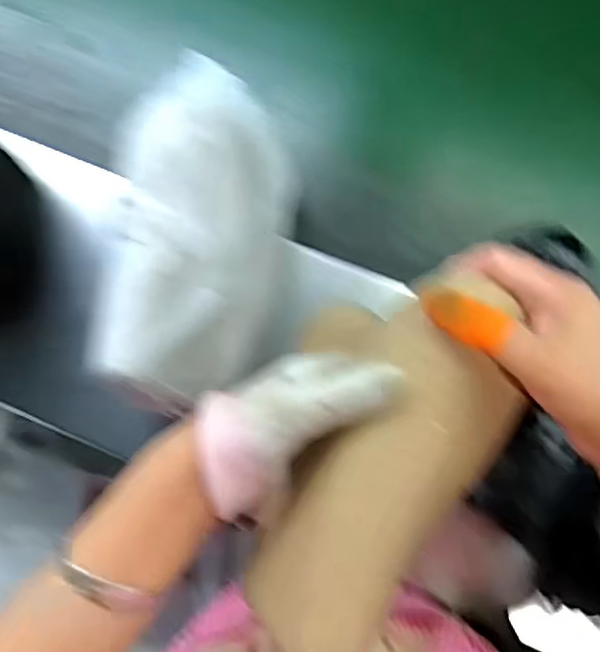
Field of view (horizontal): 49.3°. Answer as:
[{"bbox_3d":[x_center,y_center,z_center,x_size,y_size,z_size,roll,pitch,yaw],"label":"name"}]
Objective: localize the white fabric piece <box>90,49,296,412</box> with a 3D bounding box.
[{"bbox_3d":[-0.072,-0.064,0.481,0.094,0.121,0.249,10,83,5],"label":"white fabric piece"}]

